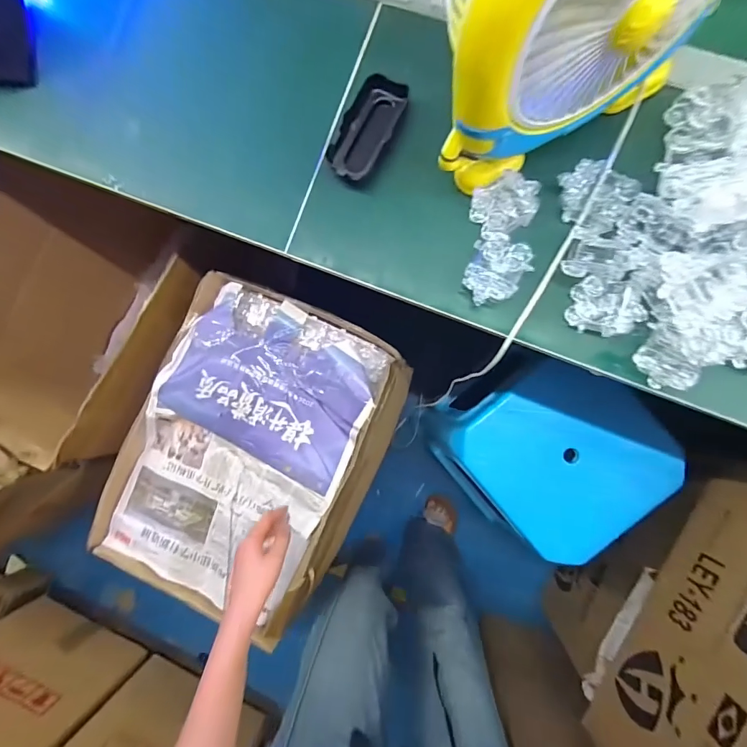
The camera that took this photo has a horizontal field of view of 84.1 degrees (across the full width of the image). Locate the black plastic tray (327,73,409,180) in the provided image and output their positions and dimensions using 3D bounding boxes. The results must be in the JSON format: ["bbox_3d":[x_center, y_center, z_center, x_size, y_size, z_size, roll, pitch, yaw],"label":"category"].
[{"bbox_3d":[-0.010,-0.260,0.445,0.054,0.027,0.108,29,94,4],"label":"black plastic tray"}]

